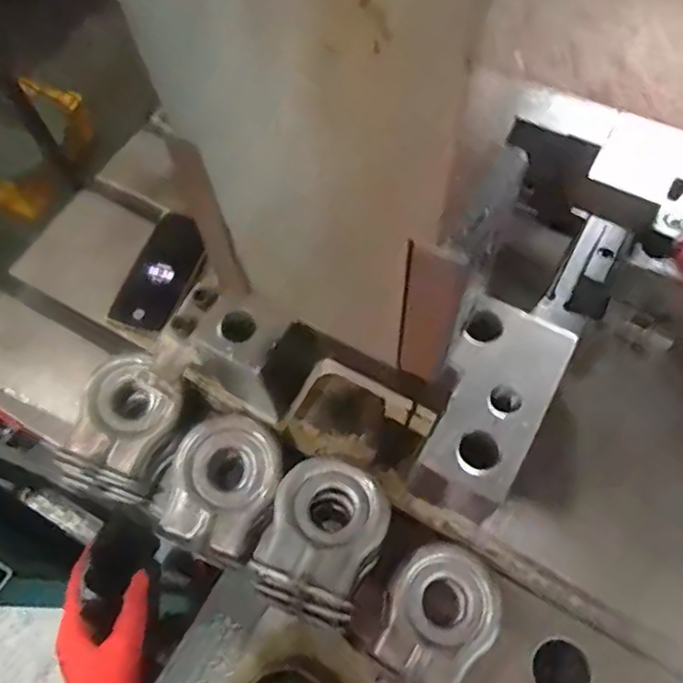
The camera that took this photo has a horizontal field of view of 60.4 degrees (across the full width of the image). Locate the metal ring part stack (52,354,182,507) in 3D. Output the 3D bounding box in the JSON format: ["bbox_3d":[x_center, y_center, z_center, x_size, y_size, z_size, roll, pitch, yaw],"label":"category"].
[{"bbox_3d":[-0.211,0.085,0.582,0.093,0.058,0.132,14,66,9],"label":"metal ring part stack"}]

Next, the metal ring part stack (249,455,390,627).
[{"bbox_3d":[-0.017,0.170,0.511,0.098,0.063,0.126,18,67,10],"label":"metal ring part stack"}]

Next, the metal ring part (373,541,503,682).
[{"bbox_3d":[0.084,0.235,0.504,0.093,0.023,0.112,30,69,15],"label":"metal ring part"}]

